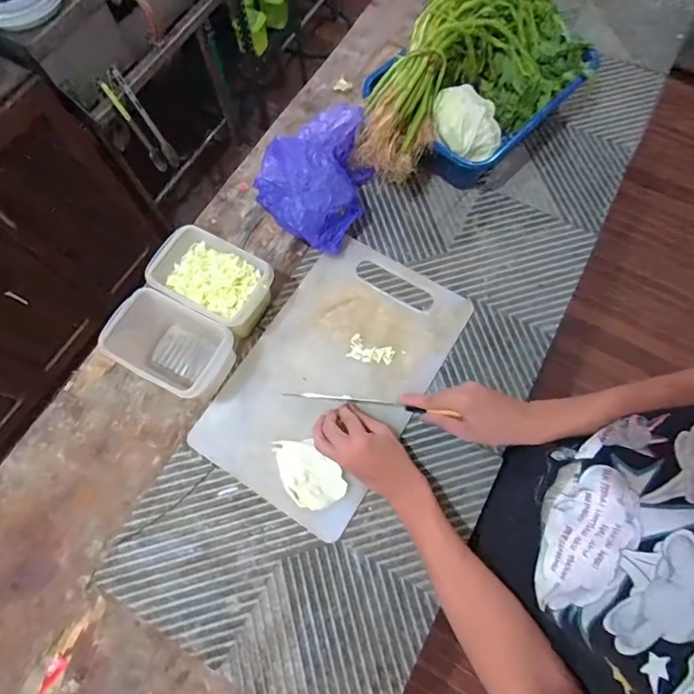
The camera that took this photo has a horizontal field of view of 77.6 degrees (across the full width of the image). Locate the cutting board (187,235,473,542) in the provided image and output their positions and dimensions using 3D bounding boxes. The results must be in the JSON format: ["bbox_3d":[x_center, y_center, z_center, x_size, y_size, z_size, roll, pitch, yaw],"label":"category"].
[{"bbox_3d":[-0.016,0.033,0.628,0.247,0.016,0.396,31,75,11],"label":"cutting board"}]

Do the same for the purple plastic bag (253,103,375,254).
[{"bbox_3d":[-0.054,-0.245,0.650,0.150,0.146,0.179,12,72,5],"label":"purple plastic bag"}]

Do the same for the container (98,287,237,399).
[{"bbox_3d":[-0.238,0.003,0.607,0.163,0.101,0.106,28,75,10],"label":"container"}]

